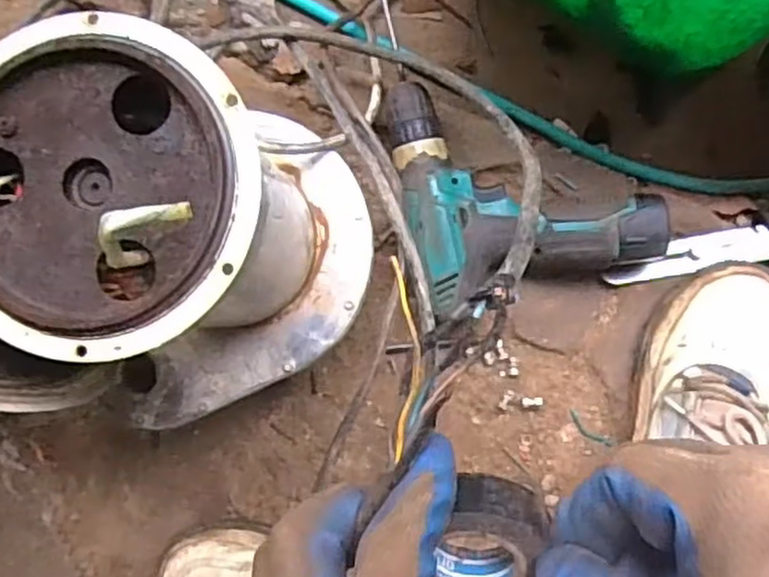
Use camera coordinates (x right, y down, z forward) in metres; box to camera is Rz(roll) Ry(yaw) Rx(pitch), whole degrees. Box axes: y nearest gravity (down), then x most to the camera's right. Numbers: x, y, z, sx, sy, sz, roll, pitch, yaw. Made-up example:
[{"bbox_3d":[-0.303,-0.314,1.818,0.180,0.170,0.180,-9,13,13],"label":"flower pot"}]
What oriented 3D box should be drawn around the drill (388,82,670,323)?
[{"bbox_3d":[0.103,-0.089,0.562,0.189,0.050,0.183,-16,89,6],"label":"drill"}]

